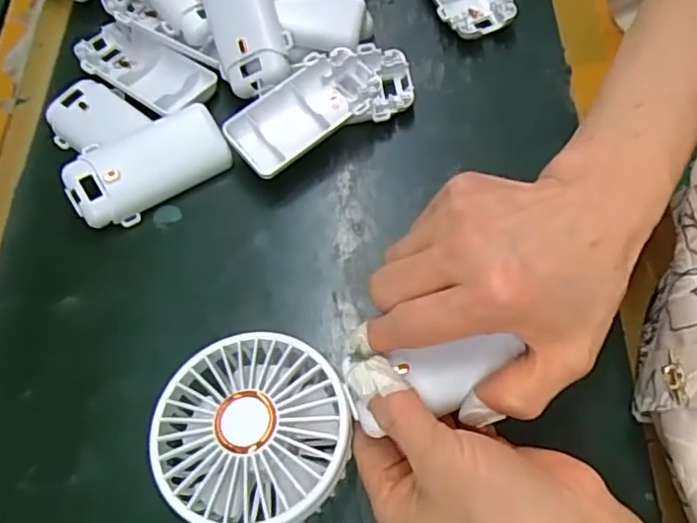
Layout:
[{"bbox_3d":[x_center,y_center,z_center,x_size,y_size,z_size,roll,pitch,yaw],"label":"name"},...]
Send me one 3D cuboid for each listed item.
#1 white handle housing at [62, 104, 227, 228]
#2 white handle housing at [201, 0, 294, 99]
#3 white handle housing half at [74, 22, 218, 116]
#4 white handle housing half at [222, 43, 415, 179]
[{"bbox_3d":[-0.120,-0.058,0.356,0.092,0.024,0.043,-32,68,-12],"label":"white handle housing"},{"bbox_3d":[-0.067,-0.156,0.371,0.043,0.019,0.100,-17,85,-5],"label":"white handle housing"},{"bbox_3d":[-0.133,-0.124,0.385,0.095,0.014,0.042,30,70,15],"label":"white handle housing half"},{"bbox_3d":[-0.015,-0.096,0.368,0.118,0.027,0.054,-31,68,-11],"label":"white handle housing half"}]

